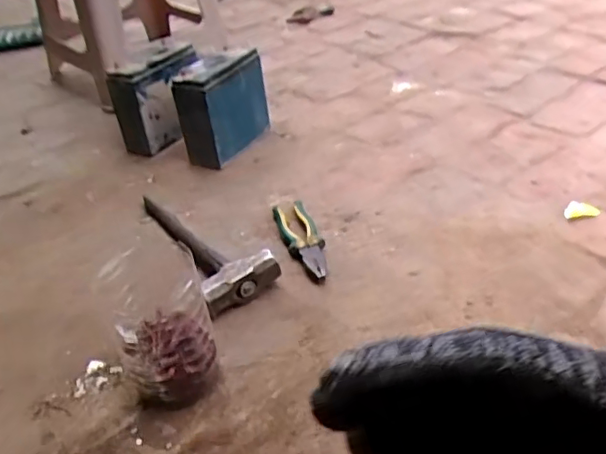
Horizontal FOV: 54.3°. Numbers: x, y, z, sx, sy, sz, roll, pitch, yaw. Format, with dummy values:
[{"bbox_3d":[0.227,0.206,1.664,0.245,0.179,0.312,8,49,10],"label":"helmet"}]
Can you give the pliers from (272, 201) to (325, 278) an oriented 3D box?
[{"bbox_3d":[-0.003,0.014,0.869,0.055,0.024,0.190,-11,36,-7],"label":"pliers"}]

